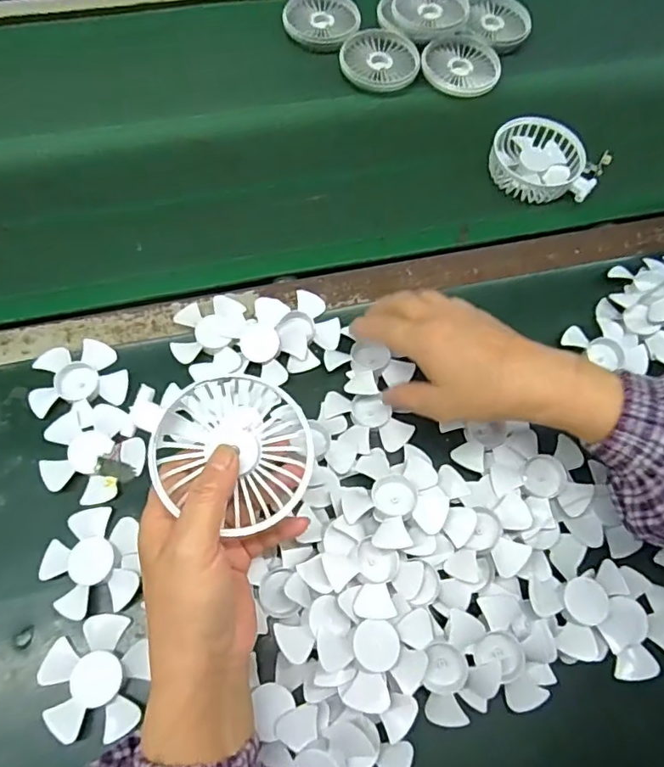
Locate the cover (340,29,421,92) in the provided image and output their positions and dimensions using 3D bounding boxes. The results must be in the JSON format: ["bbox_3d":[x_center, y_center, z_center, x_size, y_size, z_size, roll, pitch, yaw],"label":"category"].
[{"bbox_3d":[0.055,-0.374,0.631,0.089,0.014,0.089,11,65,2],"label":"cover"}]

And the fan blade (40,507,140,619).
[{"bbox_3d":[-0.169,0.123,0.380,0.063,0.007,0.069,-7,66,-6],"label":"fan blade"}]

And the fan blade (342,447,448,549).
[{"bbox_3d":[0.048,0.081,0.398,0.068,0.025,0.076,24,66,8],"label":"fan blade"}]

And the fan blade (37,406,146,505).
[{"bbox_3d":[-0.181,0.052,0.409,0.069,0.010,0.070,1,65,-3],"label":"fan blade"}]

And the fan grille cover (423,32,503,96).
[{"bbox_3d":[0.148,-0.365,0.627,0.089,0.013,0.090,25,66,9],"label":"fan grille cover"}]

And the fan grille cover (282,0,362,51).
[{"bbox_3d":[-0.012,-0.434,0.649,0.089,0.018,0.089,2,65,-2],"label":"fan grille cover"}]

